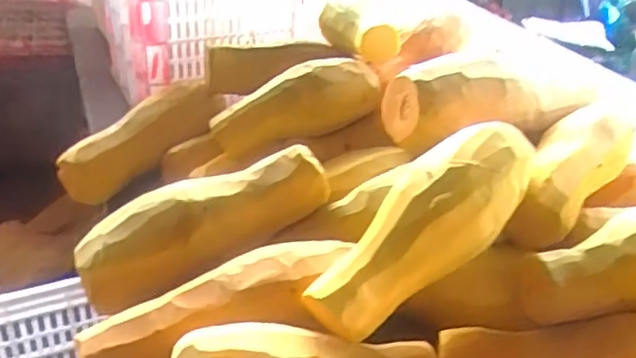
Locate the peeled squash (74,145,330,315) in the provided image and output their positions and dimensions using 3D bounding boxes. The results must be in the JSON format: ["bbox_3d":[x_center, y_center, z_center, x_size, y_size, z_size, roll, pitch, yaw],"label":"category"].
[{"bbox_3d":[-0.139,0.052,0.784,0.314,0.085,0.088,-24,38,-11],"label":"peeled squash"}]

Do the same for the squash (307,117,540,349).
[{"bbox_3d":[0.106,0.044,0.645,0.277,0.074,0.097,-42,45,-7],"label":"squash"}]

